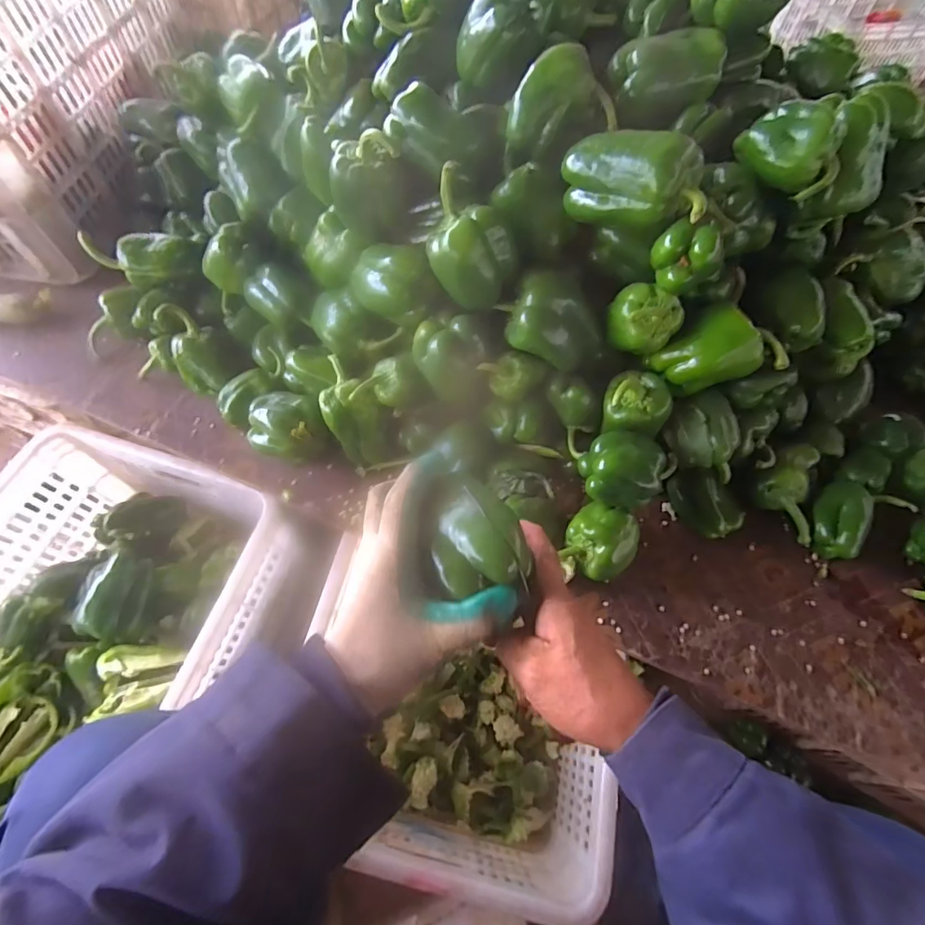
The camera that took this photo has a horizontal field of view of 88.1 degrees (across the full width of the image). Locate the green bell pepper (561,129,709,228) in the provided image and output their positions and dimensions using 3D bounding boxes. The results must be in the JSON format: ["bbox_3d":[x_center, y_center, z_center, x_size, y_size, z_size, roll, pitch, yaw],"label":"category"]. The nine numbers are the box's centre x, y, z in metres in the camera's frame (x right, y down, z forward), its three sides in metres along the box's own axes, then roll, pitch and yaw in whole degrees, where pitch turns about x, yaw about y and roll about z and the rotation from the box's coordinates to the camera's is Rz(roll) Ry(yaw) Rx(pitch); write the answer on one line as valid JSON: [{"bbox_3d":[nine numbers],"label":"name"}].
[{"bbox_3d":[0.146,-0.240,0.407,0.124,0.062,0.059,27,64,12],"label":"green bell pepper"}]

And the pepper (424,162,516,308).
[{"bbox_3d":[0.010,-0.194,0.426,0.081,0.092,0.070,-4,62,-4],"label":"pepper"}]

